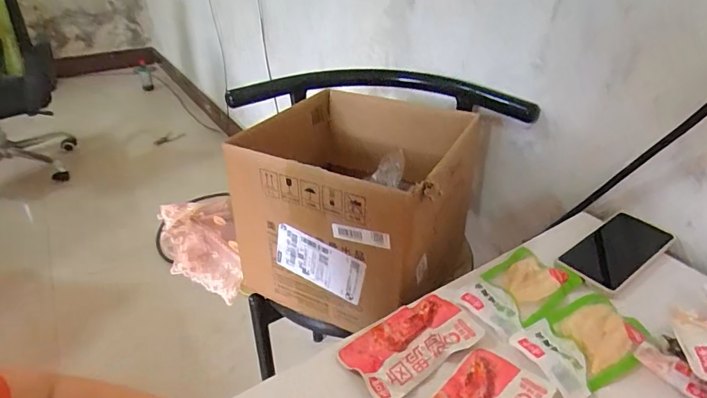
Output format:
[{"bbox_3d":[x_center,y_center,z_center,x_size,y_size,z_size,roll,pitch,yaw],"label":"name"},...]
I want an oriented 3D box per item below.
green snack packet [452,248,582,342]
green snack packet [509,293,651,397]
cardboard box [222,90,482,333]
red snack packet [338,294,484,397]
[{"bbox_3d":[0.185,0.101,0.512,0.141,0.007,0.079,-24,39,-32],"label":"green snack packet"},{"bbox_3d":[0.230,0.139,0.448,0.130,0.010,0.081,-16,35,-22],"label":"green snack packet"},{"bbox_3d":[0.042,-0.019,0.708,0.256,0.230,0.370,15,35,23],"label":"cardboard box"},{"bbox_3d":[0.059,0.138,0.450,0.132,0.011,0.074,-21,38,-30],"label":"red snack packet"}]

